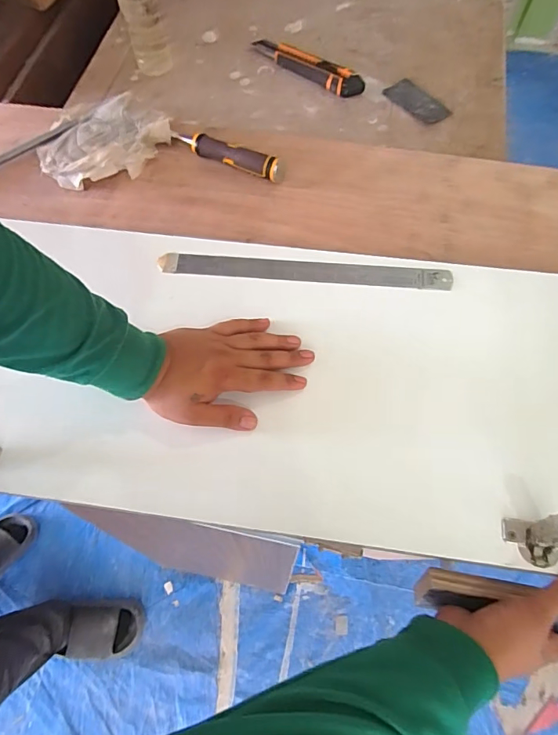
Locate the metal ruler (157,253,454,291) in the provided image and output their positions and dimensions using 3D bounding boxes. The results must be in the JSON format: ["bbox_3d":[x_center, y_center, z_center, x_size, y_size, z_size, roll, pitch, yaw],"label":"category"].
[{"bbox_3d":[0.028,-0.112,0.517,0.335,0.004,0.028,5,70,4],"label":"metal ruler"}]

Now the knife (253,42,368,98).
[{"bbox_3d":[0.041,-0.479,0.701,0.208,0.021,0.041,37,70,17],"label":"knife"}]

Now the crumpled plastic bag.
[{"bbox_3d":[-0.246,-0.310,0.612,0.137,0.035,0.154,37,69,17],"label":"crumpled plastic bag"}]

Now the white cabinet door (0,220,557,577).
[{"bbox_3d":[-0.006,0.005,0.466,0.712,0.022,0.315,7,64,4],"label":"white cabinet door"}]

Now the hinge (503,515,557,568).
[{"bbox_3d":[0.232,0.141,0.365,0.056,0.072,0.039,-3,64,-1],"label":"hinge"}]

